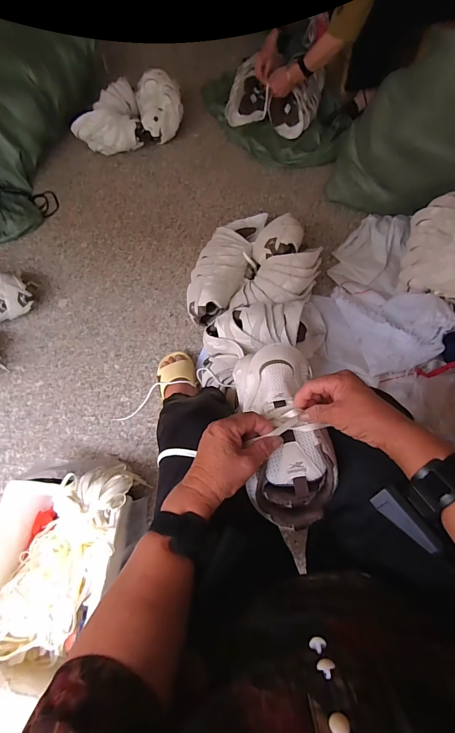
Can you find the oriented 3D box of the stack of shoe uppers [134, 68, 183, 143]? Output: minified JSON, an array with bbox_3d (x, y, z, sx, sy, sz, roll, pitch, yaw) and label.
[{"bbox_3d":[-0.279,-1.091,1.426,0.180,0.133,0.268,-14,64,-3],"label":"stack of shoe uppers"}]

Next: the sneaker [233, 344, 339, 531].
[{"bbox_3d":[0.070,0.082,0.452,0.101,0.083,0.229,-8,64,-4],"label":"sneaker"}]

